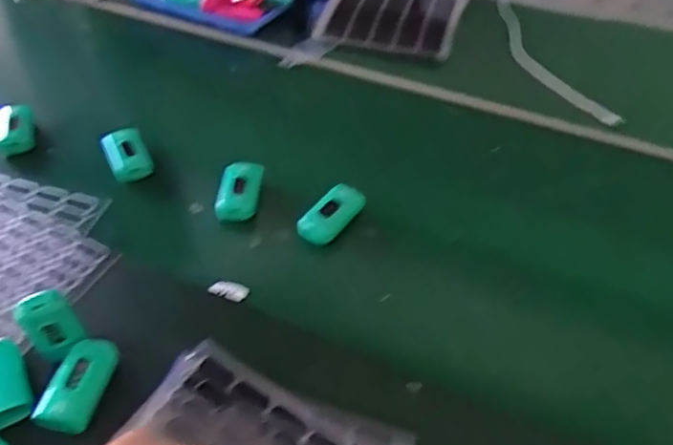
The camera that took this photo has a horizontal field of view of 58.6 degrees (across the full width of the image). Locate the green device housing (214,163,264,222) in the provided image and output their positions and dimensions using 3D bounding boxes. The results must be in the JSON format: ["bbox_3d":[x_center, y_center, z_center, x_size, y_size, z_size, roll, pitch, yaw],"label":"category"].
[{"bbox_3d":[-0.102,-0.034,0.625,0.042,0.022,0.070,4,47,3],"label":"green device housing"}]

